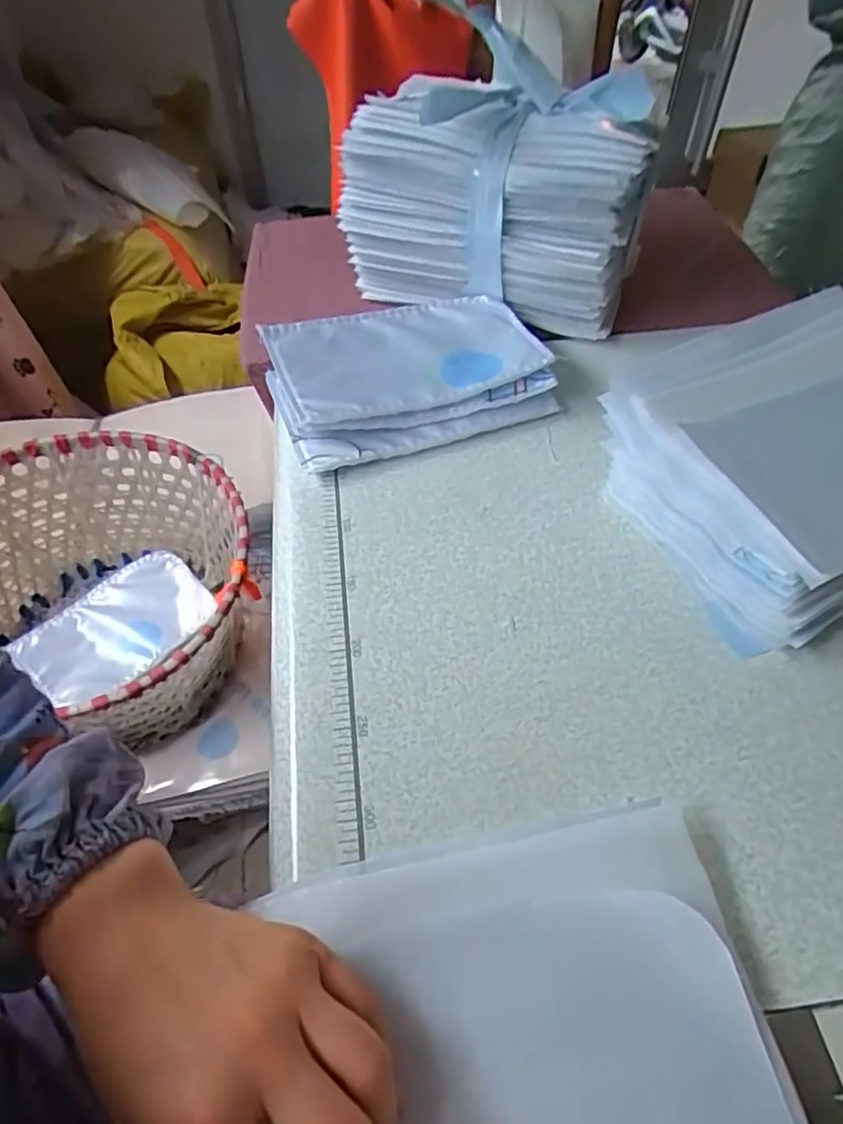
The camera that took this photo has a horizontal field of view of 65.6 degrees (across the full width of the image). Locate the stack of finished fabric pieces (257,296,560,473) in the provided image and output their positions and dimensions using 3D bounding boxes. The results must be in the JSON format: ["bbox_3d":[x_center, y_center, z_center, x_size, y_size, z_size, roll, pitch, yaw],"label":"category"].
[{"bbox_3d":[-0.012,-0.153,0.531,0.206,0.041,0.146,-18,54,-13],"label":"stack of finished fabric pieces"}]

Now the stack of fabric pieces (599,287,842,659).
[{"bbox_3d":[0.257,-0.075,0.440,0.227,0.080,0.203,-20,55,-14],"label":"stack of fabric pieces"}]

